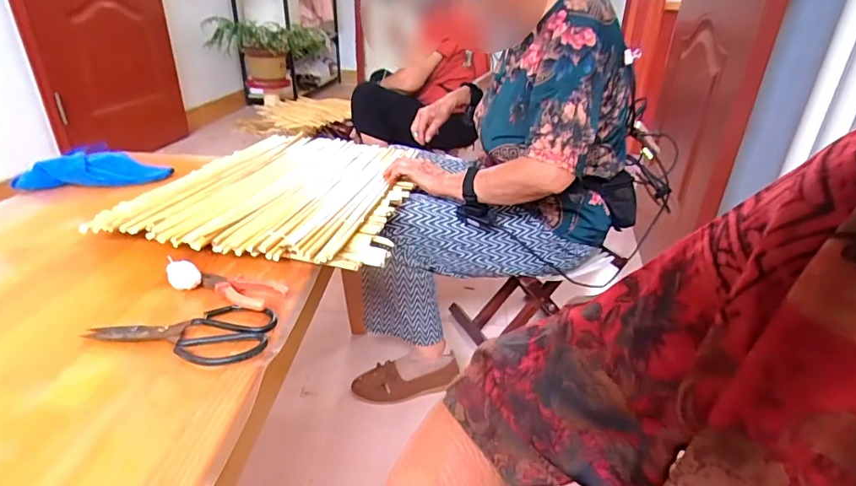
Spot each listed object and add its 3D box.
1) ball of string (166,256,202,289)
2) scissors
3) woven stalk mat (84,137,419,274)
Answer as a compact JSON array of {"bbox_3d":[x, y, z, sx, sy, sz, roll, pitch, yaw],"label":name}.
[{"bbox_3d":[-0.312,0.037,0.605,0.036,0.027,0.041,-14,30,-30],"label":"ball of string"},{"bbox_3d":[-0.271,0.098,0.530,0.192,0.013,0.097,6,26,7],"label":"scissors"},{"bbox_3d":[-0.266,-0.113,0.882,0.443,0.027,0.529,7,29,2],"label":"woven stalk mat"}]

